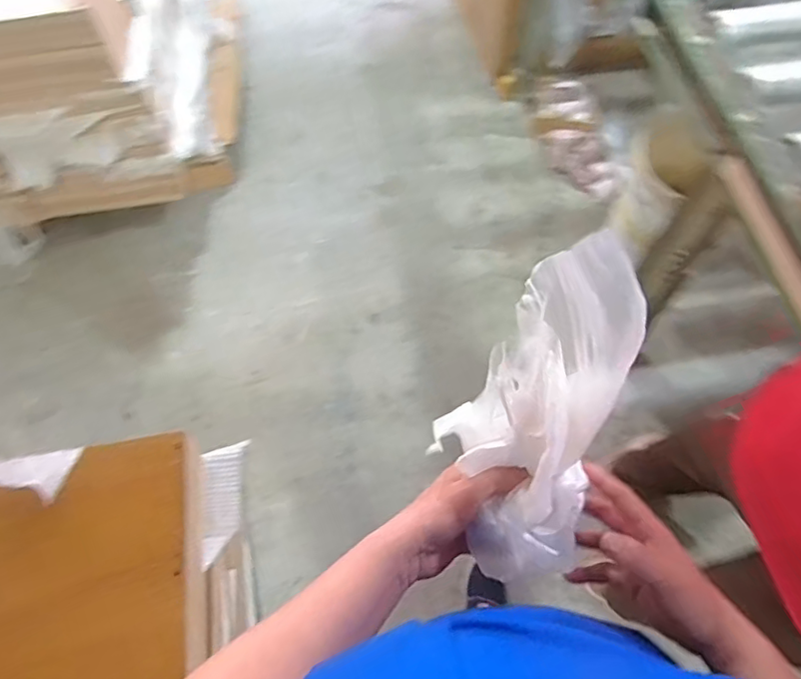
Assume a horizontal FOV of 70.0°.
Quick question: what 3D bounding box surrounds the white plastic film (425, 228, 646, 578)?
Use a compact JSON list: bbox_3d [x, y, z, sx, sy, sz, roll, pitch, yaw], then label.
[{"bbox_3d":[0.098,0.052,0.428,0.117,0.054,0.255,15,101,9],"label":"white plastic film"}]

